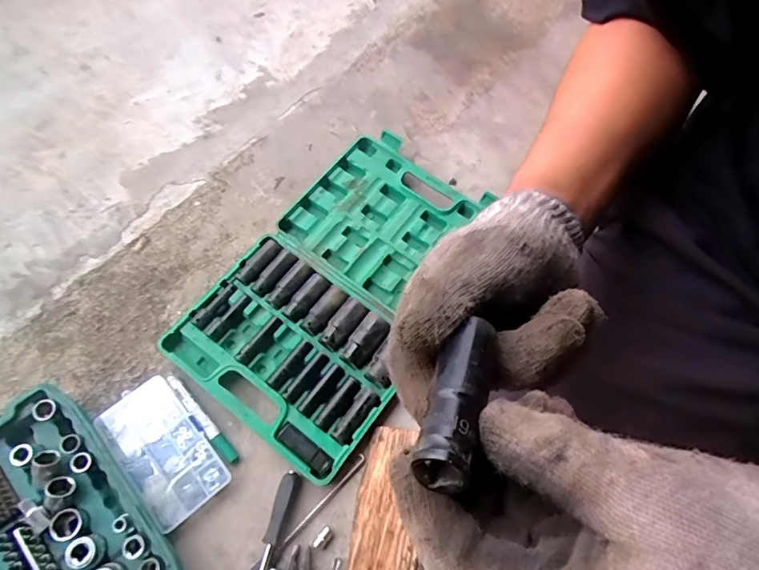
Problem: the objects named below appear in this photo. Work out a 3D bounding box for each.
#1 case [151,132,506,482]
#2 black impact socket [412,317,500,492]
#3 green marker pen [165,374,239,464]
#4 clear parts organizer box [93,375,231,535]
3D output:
[{"bbox_3d":[-0.052,-0.008,0.693,0.286,0.046,0.469,33,69,12],"label":"case"},{"bbox_3d":[0.033,0.044,0.192,0.021,0.017,0.074,21,47,7],"label":"black impact socket"},{"bbox_3d":[-0.236,0.176,0.619,0.016,0.019,0.143,-40,73,-18],"label":"green marker pen"},{"bbox_3d":[-0.277,0.210,0.599,0.099,0.024,0.173,-38,73,-17],"label":"clear parts organizer box"}]

